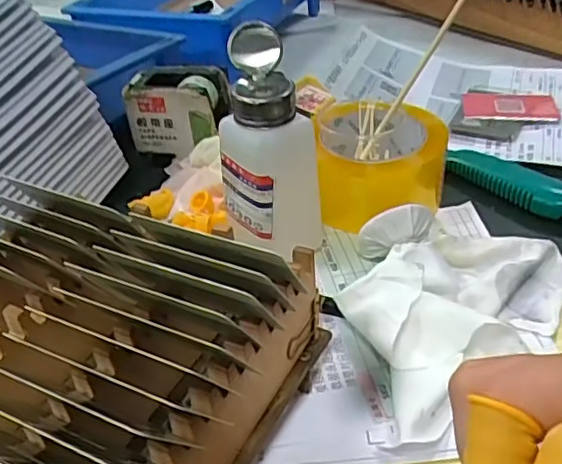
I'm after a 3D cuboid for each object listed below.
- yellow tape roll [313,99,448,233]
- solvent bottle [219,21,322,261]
[{"bbox_3d":[0.073,-0.048,0.463,0.095,0.072,0.098,0,37,0],"label":"yellow tape roll"},{"bbox_3d":[-0.007,-0.051,0.403,0.063,0.144,0.067,-3,36,1],"label":"solvent bottle"}]

